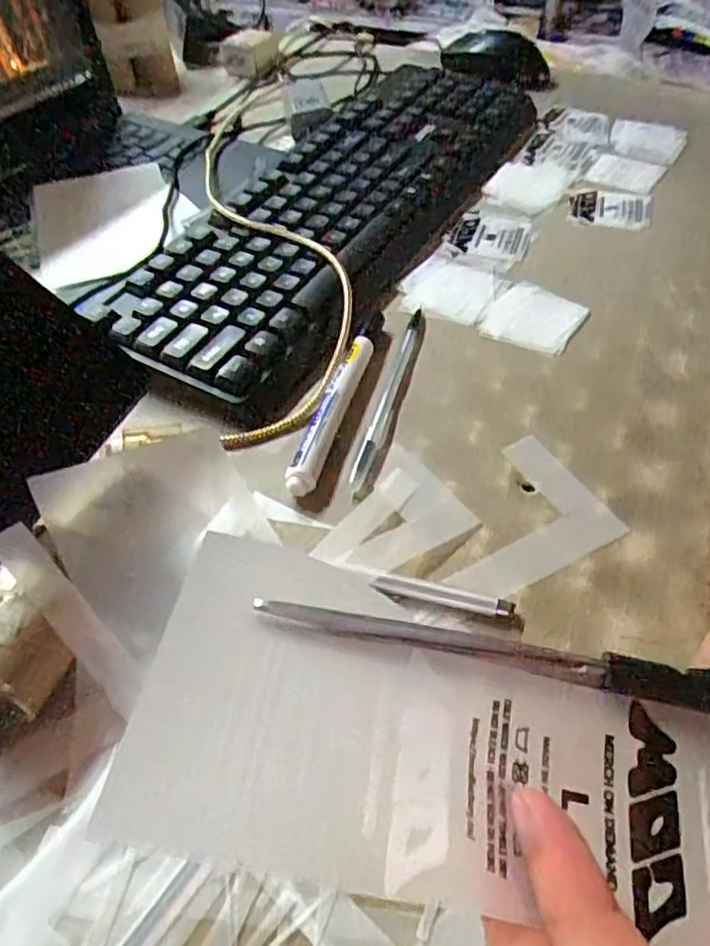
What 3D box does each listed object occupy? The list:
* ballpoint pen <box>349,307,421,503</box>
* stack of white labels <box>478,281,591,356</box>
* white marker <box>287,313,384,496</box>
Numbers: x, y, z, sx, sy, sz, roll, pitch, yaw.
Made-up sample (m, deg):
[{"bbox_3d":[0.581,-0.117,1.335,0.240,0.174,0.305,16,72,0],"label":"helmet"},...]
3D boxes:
[{"bbox_3d":[0.020,-0.048,0.353,0.008,0.007,0.155,11,51,10],"label":"ballpoint pen"},{"bbox_3d":[0.110,-0.096,0.390,0.055,0.004,0.059,28,56,23],"label":"stack of white labels"},{"bbox_3d":[-0.007,-0.047,0.348,0.016,0.013,0.146,12,51,11],"label":"white marker"}]

